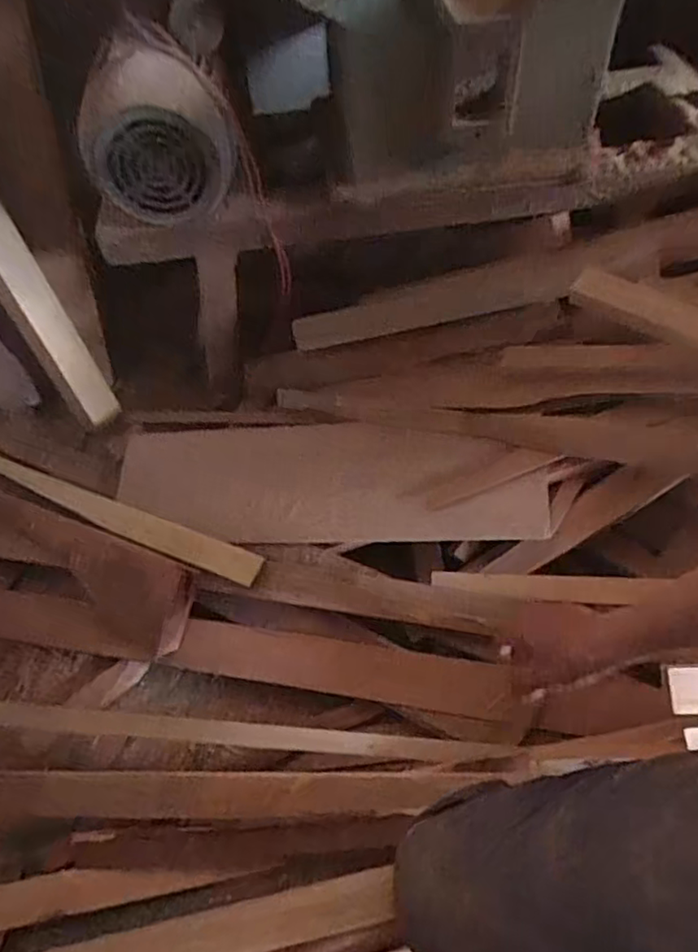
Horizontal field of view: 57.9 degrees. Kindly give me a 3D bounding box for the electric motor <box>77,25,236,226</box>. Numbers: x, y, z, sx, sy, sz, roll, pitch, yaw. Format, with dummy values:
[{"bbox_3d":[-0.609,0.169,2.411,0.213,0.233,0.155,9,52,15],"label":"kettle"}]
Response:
[{"bbox_3d":[-0.228,-0.401,0.738,0.167,0.157,0.129,-20,57,-10],"label":"electric motor"}]

